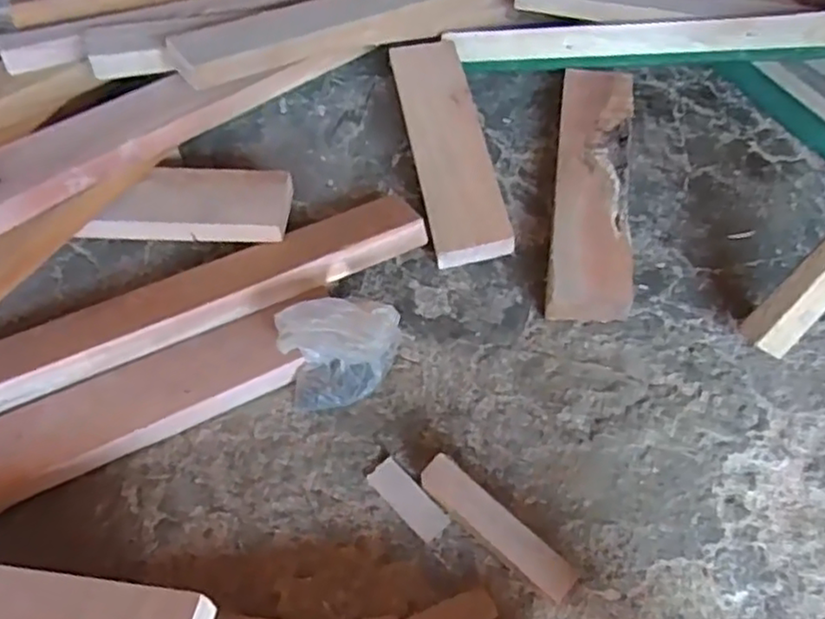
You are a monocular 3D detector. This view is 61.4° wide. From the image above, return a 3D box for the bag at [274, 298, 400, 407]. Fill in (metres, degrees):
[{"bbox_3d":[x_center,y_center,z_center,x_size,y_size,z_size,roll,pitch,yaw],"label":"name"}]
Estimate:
[{"bbox_3d":[-0.064,0.038,0.643,0.109,0.080,0.077,-12,58,-7],"label":"bag"}]

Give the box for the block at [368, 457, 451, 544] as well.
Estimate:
[{"bbox_3d":[-0.003,0.164,0.604,0.029,0.009,0.079,-39,65,-21],"label":"block"}]

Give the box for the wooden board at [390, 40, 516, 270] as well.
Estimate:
[{"bbox_3d":[0.040,-0.189,0.787,0.082,0.017,0.303,-14,65,4],"label":"wooden board"}]

